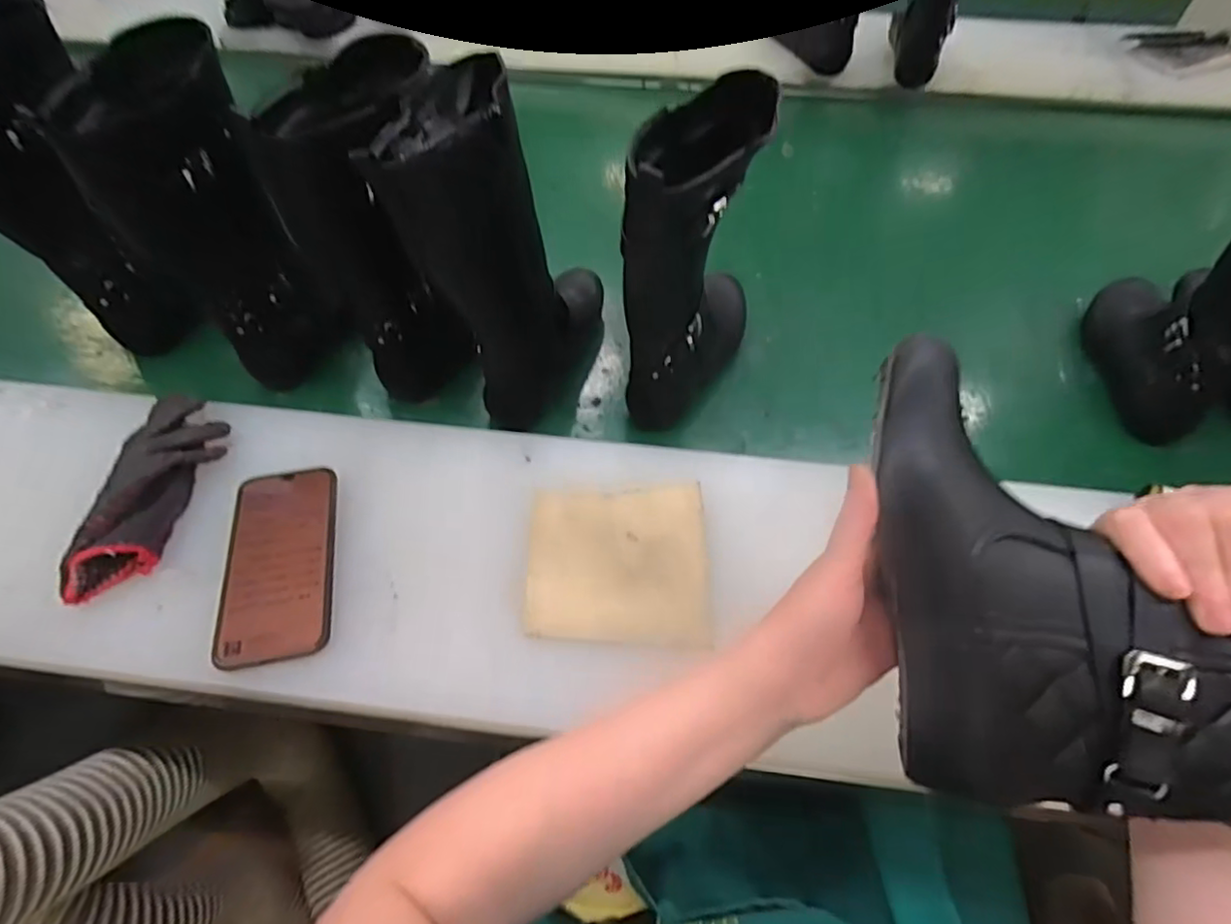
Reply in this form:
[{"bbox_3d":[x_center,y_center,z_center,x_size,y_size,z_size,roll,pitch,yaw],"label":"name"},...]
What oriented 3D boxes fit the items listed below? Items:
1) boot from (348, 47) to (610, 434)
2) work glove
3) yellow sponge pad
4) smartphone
[{"bbox_3d":[-0.089,-0.179,0.541,0.087,0.283,0.224,18,55,13],"label":"boot"},{"bbox_3d":[-0.370,0.015,0.494,0.071,0.030,0.188,-6,53,-4],"label":"work glove"},{"bbox_3d":[0.002,0.076,0.472,0.134,0.011,0.129,0,53,0],"label":"yellow sponge pad"},{"bbox_3d":[-0.250,0.074,0.458,0.075,0.010,0.150,-7,58,-12],"label":"smartphone"}]

